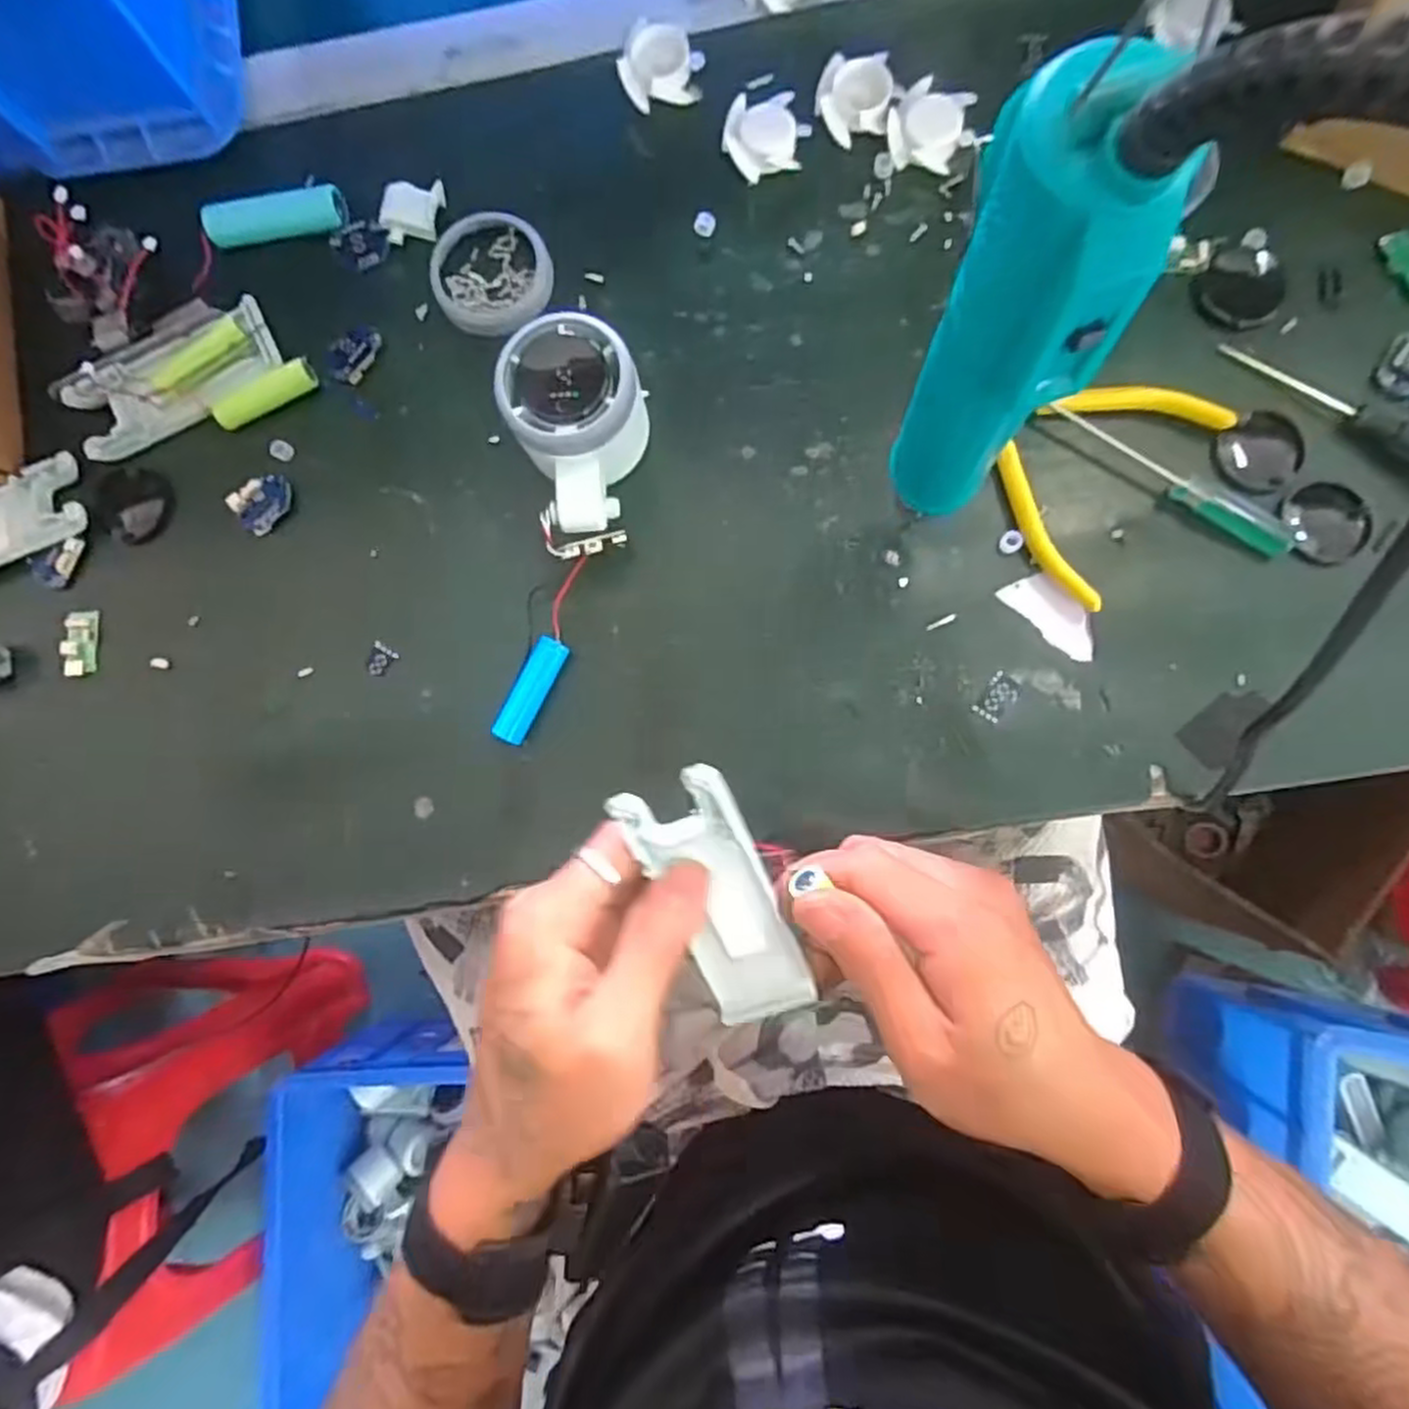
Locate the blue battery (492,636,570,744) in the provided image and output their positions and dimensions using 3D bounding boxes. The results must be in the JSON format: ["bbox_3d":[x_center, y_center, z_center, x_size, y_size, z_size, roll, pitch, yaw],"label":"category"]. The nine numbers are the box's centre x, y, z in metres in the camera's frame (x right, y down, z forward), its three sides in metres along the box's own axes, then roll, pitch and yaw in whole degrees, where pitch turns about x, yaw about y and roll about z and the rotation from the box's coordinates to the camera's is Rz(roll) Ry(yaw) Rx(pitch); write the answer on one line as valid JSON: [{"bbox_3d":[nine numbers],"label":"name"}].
[{"bbox_3d":[-0.079,-0.006,0.351,0.014,0.015,0.050,26,86,6],"label":"blue battery"}]

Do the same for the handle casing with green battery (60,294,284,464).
[{"bbox_3d":[-0.260,-0.160,0.374,0.103,0.016,0.047,-22,83,1],"label":"handle casing with green battery"}]

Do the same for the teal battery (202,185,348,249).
[{"bbox_3d":[-0.211,-0.239,0.375,0.065,0.017,0.018,-15,83,2],"label":"teal battery"}]

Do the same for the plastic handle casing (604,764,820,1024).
[{"bbox_3d":[0.006,0.072,0.285,0.040,0.013,0.104,-23,107,2],"label":"plastic handle casing"}]

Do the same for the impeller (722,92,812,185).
[{"bbox_3d":[0.029,-0.274,0.369,0.038,0.010,0.036,-18,83,2],"label":"impeller"}]

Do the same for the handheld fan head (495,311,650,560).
[{"bbox_3d":[-0.052,-0.116,0.340,0.055,0.053,0.091,-15,83,2],"label":"handheld fan head"}]

